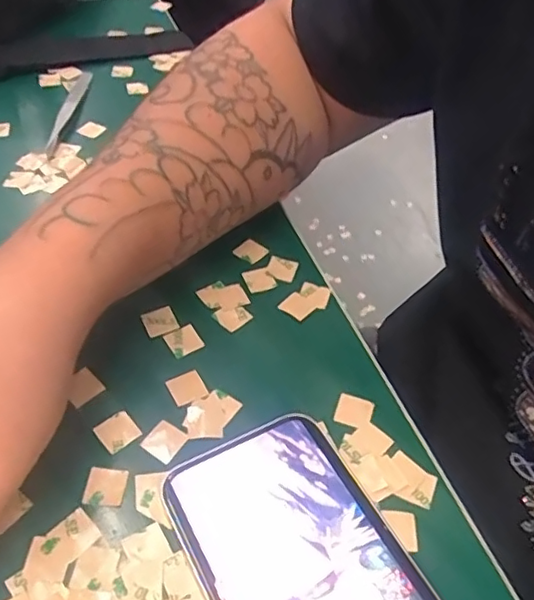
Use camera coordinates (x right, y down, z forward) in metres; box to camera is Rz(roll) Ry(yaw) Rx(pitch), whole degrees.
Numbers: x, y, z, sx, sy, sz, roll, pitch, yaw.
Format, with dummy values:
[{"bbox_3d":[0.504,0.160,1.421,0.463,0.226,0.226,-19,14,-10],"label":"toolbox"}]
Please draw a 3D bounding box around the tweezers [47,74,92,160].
[{"bbox_3d":[-0.139,-0.135,0.410,0.010,0.011,0.109,2,47,-2],"label":"tweezers"}]

